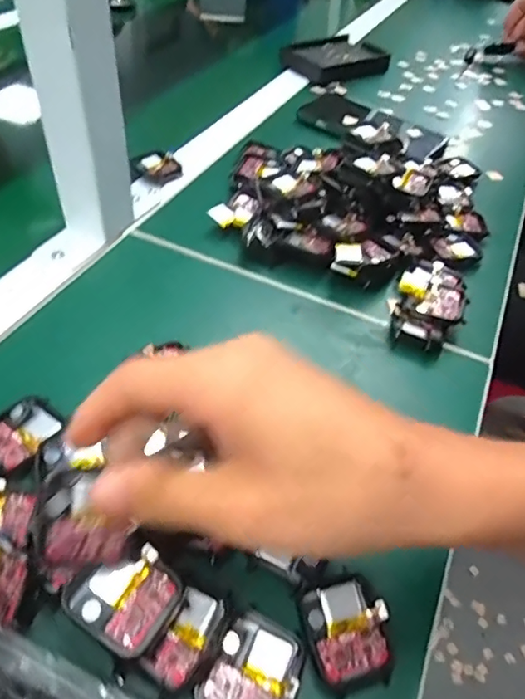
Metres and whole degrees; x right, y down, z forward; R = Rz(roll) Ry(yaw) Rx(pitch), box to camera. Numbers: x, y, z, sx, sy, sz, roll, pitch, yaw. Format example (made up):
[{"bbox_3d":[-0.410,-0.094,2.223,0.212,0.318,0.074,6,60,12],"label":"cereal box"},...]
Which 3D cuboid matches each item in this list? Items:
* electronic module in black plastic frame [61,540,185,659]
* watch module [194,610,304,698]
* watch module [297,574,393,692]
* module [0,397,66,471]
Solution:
[{"bbox_3d":[-0.056,0.100,0.218,0.040,0.011,0.037,32,51,22],"label":"electronic module in black plastic frame"},{"bbox_3d":[-0.003,0.134,0.218,0.035,0.006,0.041,26,49,17],"label":"watch module"},{"bbox_3d":[0.037,0.125,0.235,0.037,0.014,0.039,-11,49,-16],"label":"watch module"},{"bbox_3d":[-0.132,0.043,0.288,0.033,0.007,0.042,29,50,21],"label":"module"}]

